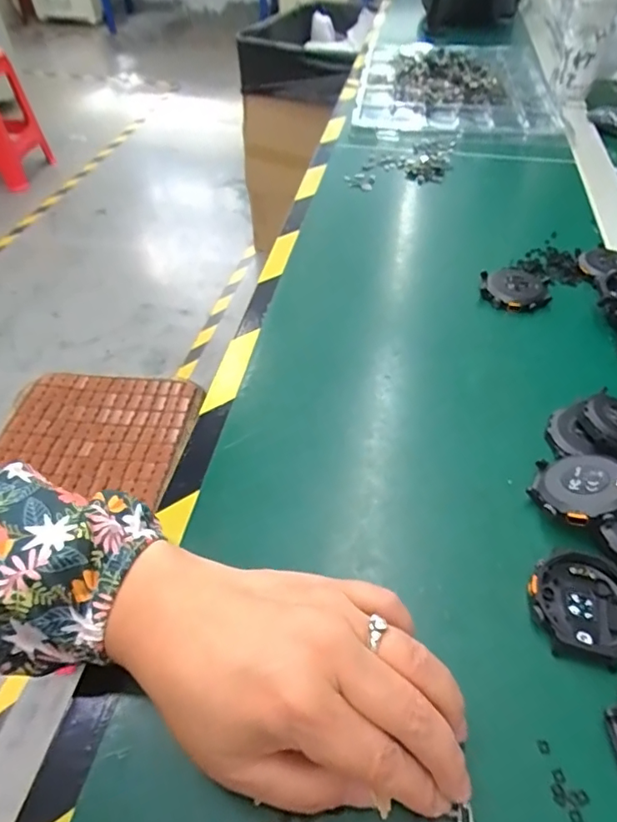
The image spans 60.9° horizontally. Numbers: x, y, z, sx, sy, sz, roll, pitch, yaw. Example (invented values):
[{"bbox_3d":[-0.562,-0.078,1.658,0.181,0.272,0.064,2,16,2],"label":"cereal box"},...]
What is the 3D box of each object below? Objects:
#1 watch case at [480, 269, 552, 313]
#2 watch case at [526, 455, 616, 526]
[{"bbox_3d":[0.171,-0.102,0.434,0.053,0.011,0.054,10,47,11],"label":"watch case"},{"bbox_3d":[0.152,0.044,0.290,0.052,0.014,0.047,-5,40,31],"label":"watch case"}]

